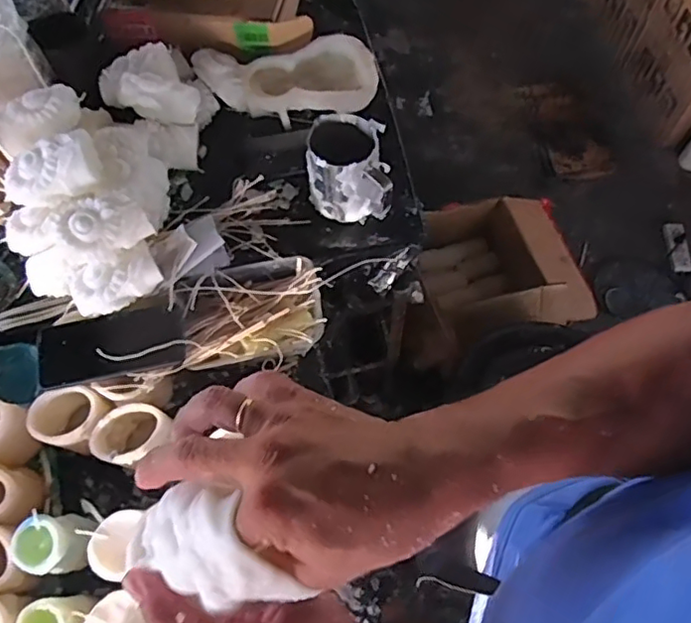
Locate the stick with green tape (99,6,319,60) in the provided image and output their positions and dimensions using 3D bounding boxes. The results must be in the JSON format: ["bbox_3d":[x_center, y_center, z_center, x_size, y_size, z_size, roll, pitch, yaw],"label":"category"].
[{"bbox_3d":[-0.200,-0.400,0.847,0.299,0.039,0.044,4,66,3],"label":"stick with green tape"}]

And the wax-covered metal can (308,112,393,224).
[{"bbox_3d":[0.008,-0.177,0.729,0.104,0.102,0.091,9,67,5],"label":"wax-covered metal can"}]

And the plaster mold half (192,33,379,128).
[{"bbox_3d":[-0.082,-0.320,0.829,0.246,0.045,0.121,-9,66,-3],"label":"plaster mold half"}]

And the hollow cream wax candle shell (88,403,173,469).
[{"bbox_3d":[-0.232,0.144,0.665,0.075,0.094,0.065,10,67,6],"label":"hollow cream wax candle shell"}]

